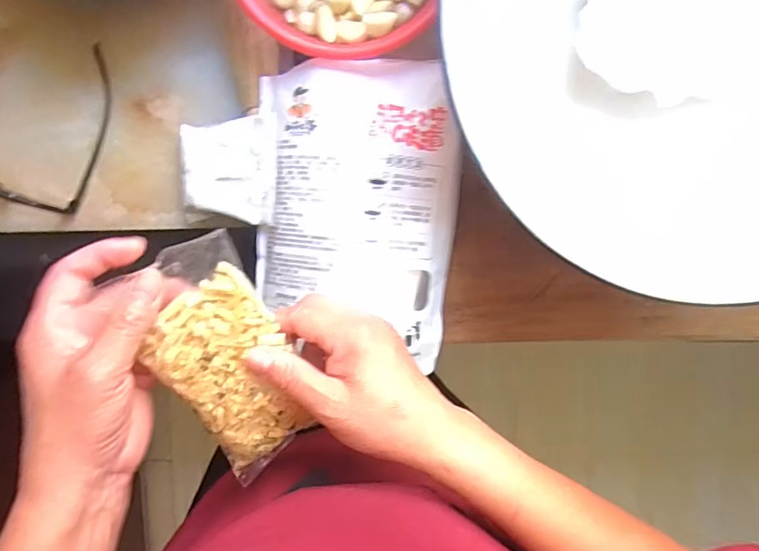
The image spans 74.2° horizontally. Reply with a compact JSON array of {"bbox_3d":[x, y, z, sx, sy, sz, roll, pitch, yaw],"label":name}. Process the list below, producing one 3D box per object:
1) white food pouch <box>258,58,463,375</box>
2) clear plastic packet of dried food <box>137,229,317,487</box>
[{"bbox_3d":[-0.017,-0.047,0.388,0.147,0.063,0.226,3,99,1],"label":"white food pouch"},{"bbox_3d":[-0.089,0.054,0.292,0.069,0.029,0.152,-11,108,3],"label":"clear plastic packet of dried food"}]

